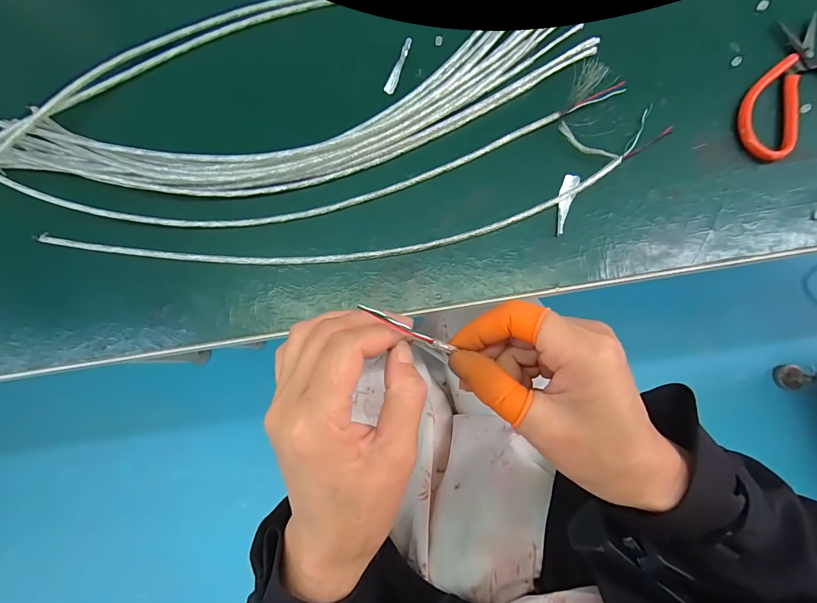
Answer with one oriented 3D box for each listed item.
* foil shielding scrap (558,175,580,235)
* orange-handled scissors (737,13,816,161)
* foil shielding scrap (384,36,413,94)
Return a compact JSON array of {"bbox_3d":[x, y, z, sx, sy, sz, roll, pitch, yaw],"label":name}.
[{"bbox_3d":[0.109,-0.068,0.267,0.011,0.004,0.044,17,83,7],"label":"foil shielding scrap"},{"bbox_3d":[0.279,-0.151,0.263,0.099,0.013,0.099,-6,81,4],"label":"orange-handled scissors"},{"bbox_3d":[-0.007,-0.180,0.291,0.007,0.004,0.046,21,84,7],"label":"foil shielding scrap"}]

